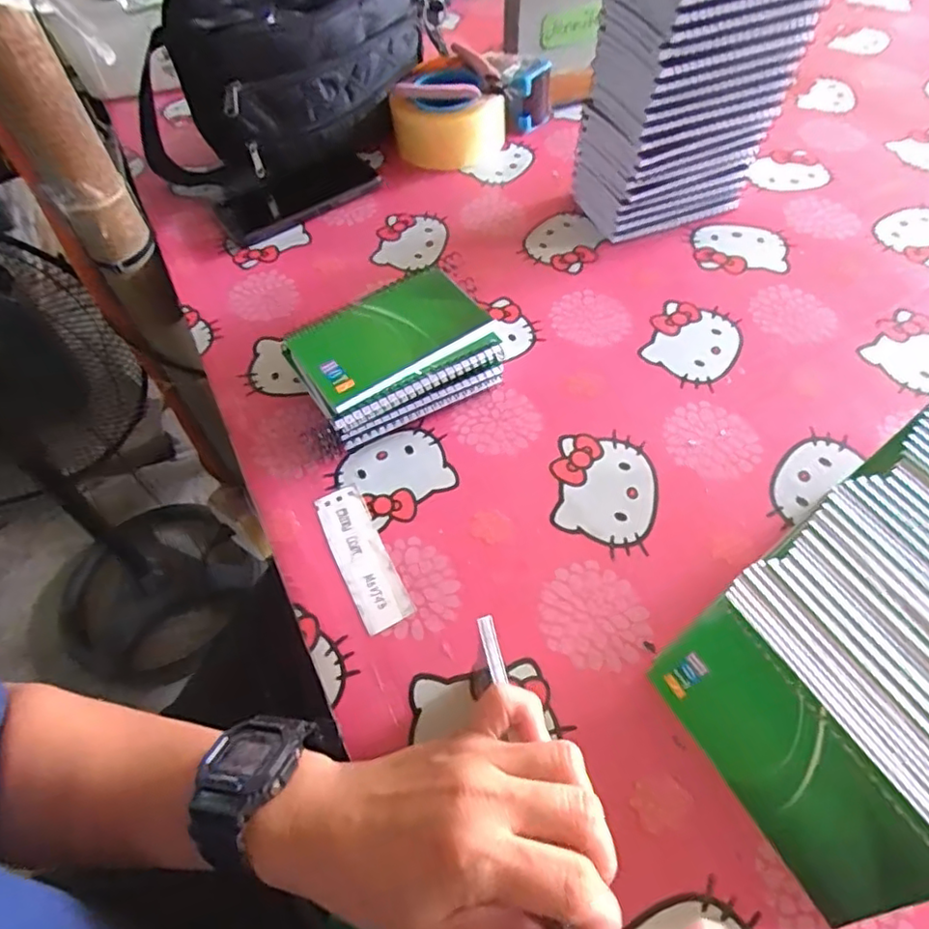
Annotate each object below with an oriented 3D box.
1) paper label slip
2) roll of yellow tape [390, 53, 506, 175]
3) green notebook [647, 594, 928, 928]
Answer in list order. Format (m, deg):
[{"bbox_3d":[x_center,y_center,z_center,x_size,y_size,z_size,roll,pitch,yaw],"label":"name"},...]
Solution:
[{"bbox_3d":[-0.067,0.059,0.398,0.031,0.004,0.104,-26,59,-12],"label":"paper label slip"},{"bbox_3d":[-0.019,-0.388,0.665,0.119,0.070,0.135,-6,55,0],"label":"roll of yellow tape"},{"bbox_3d":[0.146,0.134,0.282,0.007,0.076,0.129,-12,51,-33],"label":"green notebook"}]

